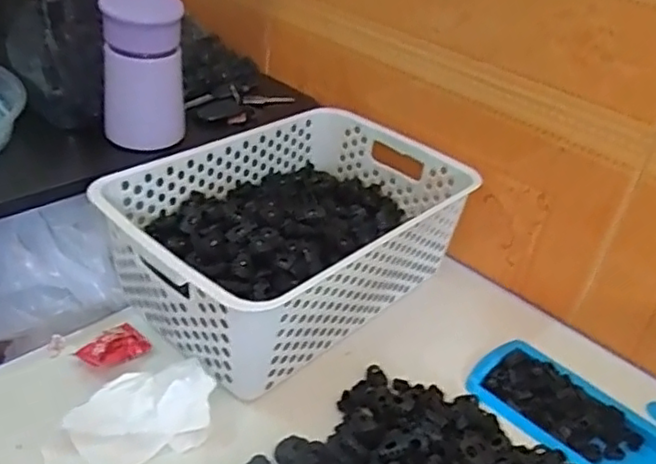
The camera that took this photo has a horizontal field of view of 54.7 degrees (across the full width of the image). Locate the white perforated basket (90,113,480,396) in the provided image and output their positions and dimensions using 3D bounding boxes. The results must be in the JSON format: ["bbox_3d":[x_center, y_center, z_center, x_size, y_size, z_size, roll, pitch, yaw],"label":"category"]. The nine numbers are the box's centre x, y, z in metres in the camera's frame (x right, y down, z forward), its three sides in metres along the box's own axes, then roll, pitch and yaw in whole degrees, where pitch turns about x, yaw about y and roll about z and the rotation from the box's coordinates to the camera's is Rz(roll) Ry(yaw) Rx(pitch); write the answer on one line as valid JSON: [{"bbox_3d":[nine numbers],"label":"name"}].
[{"bbox_3d":[-0.028,-0.005,0.569,0.205,0.098,0.310,32,42,31],"label":"white perforated basket"}]

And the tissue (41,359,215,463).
[{"bbox_3d":[-0.137,0.126,0.440,0.112,0.034,0.065,-12,39,-26],"label":"tissue"}]

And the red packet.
[{"bbox_3d":[-0.168,0.088,0.497,0.033,0.016,0.048,33,42,32],"label":"red packet"}]

